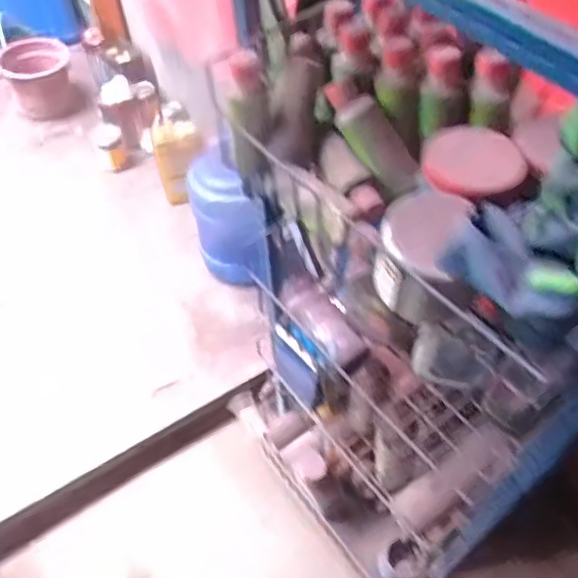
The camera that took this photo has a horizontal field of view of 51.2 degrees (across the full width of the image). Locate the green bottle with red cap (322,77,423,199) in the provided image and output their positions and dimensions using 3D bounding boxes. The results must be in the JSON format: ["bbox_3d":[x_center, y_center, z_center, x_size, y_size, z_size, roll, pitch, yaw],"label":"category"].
[{"bbox_3d":[0.090,-0.169,0.667,0.042,0.045,0.150,-36,90,-24],"label":"green bottle with red cap"}]

